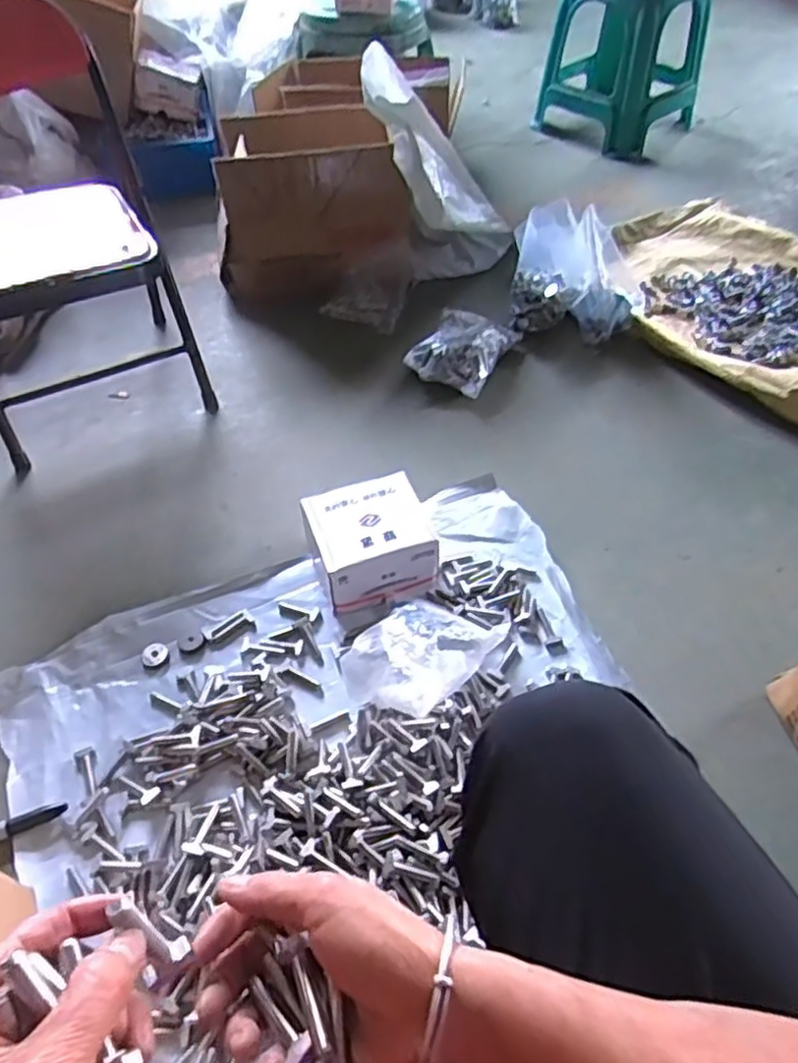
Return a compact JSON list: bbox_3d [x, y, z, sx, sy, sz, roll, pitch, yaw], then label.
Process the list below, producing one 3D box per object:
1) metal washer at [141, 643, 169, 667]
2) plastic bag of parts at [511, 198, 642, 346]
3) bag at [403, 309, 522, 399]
[{"bbox_3d":[-0.296,0.149,0.836,0.031,0.004,0.031,-1,49,1],"label":"metal washer"},{"bbox_3d":[0.320,-0.461,1.225,0.231,0.177,0.161,13,51,13],"label":"plastic bag of parts"},{"bbox_3d":[0.111,-0.319,1.191,0.139,0.060,0.195,20,52,17],"label":"bag"}]

